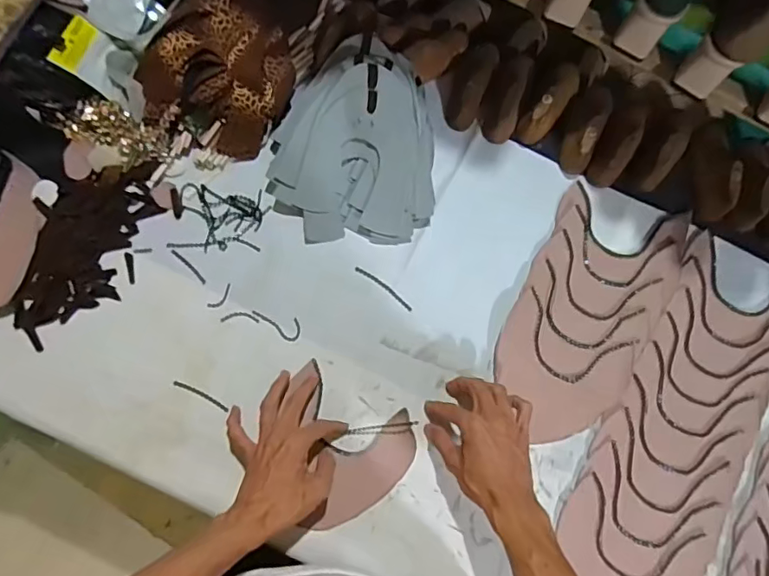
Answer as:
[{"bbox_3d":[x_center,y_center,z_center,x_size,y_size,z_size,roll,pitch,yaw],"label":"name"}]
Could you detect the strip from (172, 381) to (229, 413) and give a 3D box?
[{"bbox_3d":[-0.212,0.125,0.616,0.070,0.004,0.007,26,76,5],"label":"strip"}]

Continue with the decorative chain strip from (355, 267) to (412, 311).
[{"bbox_3d":[0.000,0.000,0.662,0.086,0.004,0.009,37,77,8],"label":"decorative chain strip"}]

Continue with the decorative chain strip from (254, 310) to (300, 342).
[{"bbox_3d":[-0.127,0.038,0.645,0.063,0.004,0.027,38,77,8],"label":"decorative chain strip"}]

